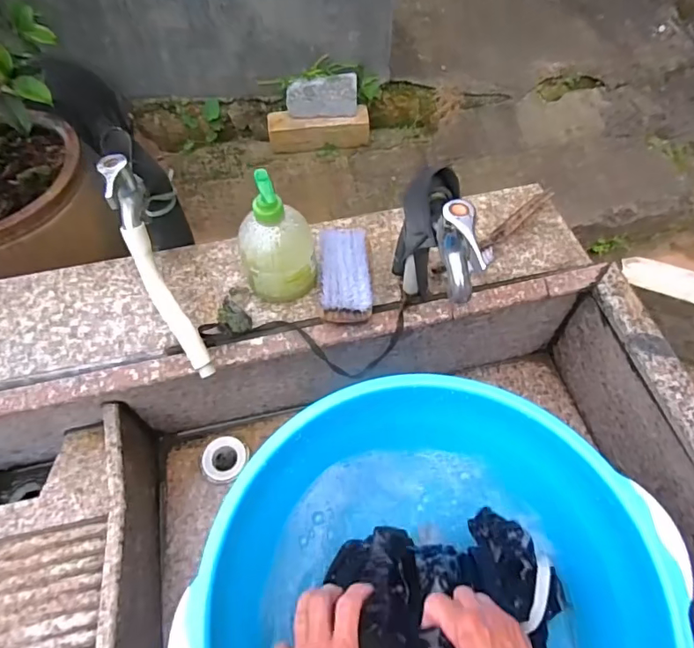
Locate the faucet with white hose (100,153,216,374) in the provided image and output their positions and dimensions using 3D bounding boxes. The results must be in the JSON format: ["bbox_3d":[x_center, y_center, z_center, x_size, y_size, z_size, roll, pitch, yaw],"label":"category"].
[{"bbox_3d":[-0.197,-0.054,0.520,0.036,0.078,0.238,-23,98,-12],"label":"faucet with white hose"}]

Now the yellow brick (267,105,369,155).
[{"bbox_3d":[-0.075,-0.520,1.333,0.264,0.079,0.080,-1,59,1],"label":"yellow brick"}]

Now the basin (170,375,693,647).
[{"bbox_3d":[0.077,0.272,0.514,0.392,0.159,0.413,-1,59,1],"label":"basin"}]

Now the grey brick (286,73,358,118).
[{"bbox_3d":[-0.063,-0.589,1.297,0.179,0.061,0.099,-1,59,1],"label":"grey brick"}]

